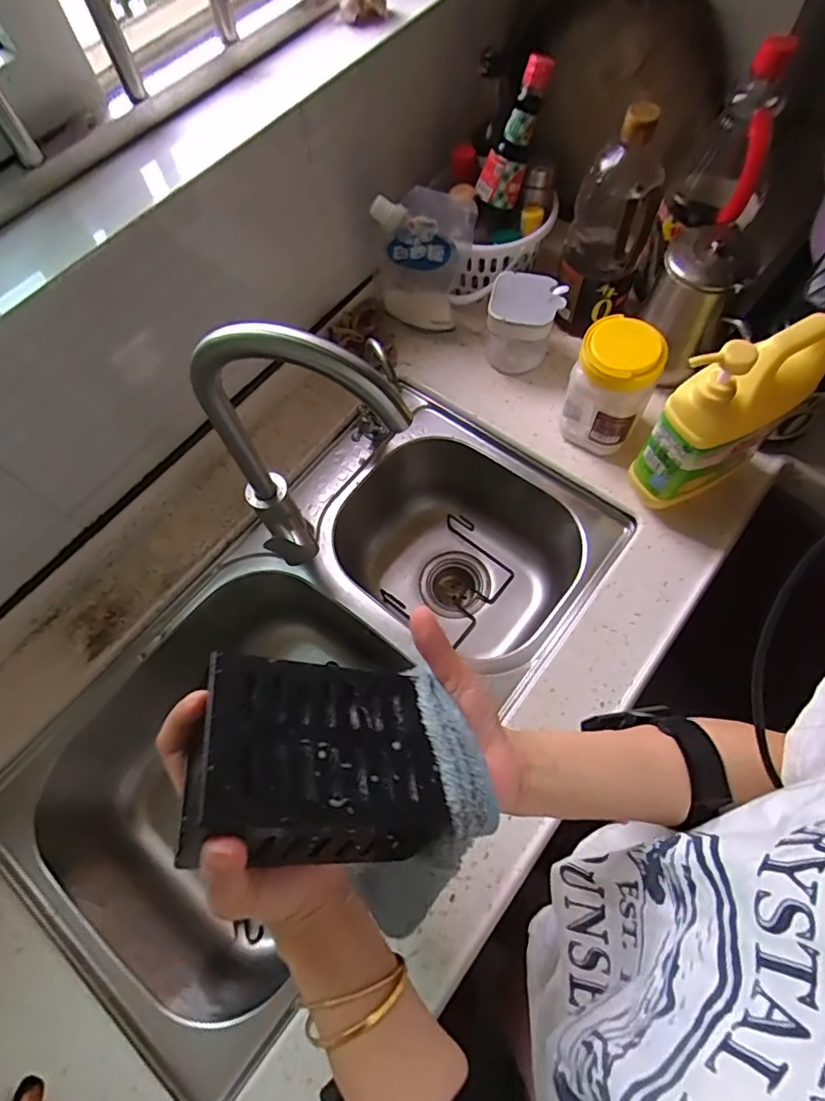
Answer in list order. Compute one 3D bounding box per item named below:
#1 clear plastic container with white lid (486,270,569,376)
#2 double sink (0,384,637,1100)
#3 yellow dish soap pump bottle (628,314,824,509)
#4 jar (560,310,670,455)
[{"bbox_3d":[0.147,-0.298,0.735,0.093,0.104,0.079,8,67,6],"label":"clear plastic container with white lid"},{"bbox_3d":[-0.088,0.160,0.729,0.411,0.215,0.747,40,74,18],"label":"double sink"},{"bbox_3d":[0.316,-0.136,0.564,0.139,0.221,0.076,-32,69,-11],"label":"yellow dish soap pump bottle"},{"bbox_3d":[0.233,-0.190,0.660,0.090,0.159,0.075,24,70,13],"label":"jar"}]

